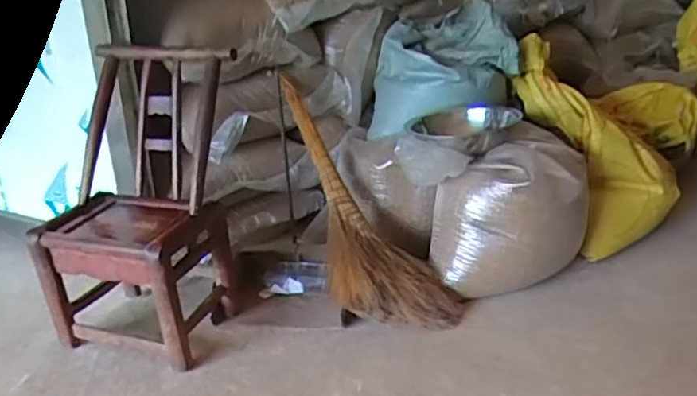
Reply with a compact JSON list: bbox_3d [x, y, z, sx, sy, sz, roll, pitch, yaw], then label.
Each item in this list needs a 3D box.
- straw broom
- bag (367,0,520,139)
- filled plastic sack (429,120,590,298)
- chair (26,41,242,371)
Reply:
[{"bbox_3d":[-0.017,0.007,1.547,0.259,0.133,0.781,-17,63,-28],"label":"straw broom"},{"bbox_3d":[0.253,-0.347,1.673,0.401,0.334,0.155,1,20,9],"label":"bag"},{"bbox_3d":[0.408,0.028,1.535,0.344,0.367,0.337,4,23,22],"label":"filled plastic sack"},{"bbox_3d":[-0.458,0.007,1.365,0.369,0.631,0.349,2,22,18],"label":"chair"}]

